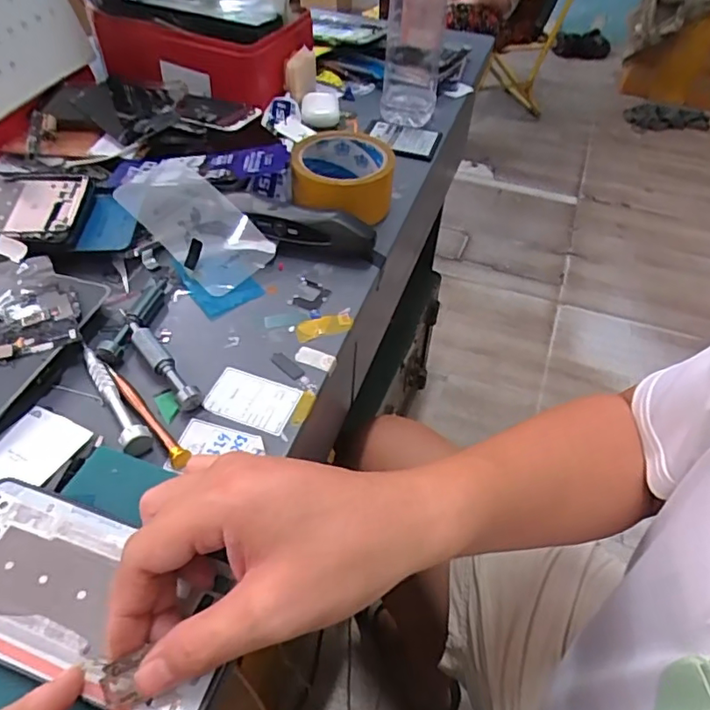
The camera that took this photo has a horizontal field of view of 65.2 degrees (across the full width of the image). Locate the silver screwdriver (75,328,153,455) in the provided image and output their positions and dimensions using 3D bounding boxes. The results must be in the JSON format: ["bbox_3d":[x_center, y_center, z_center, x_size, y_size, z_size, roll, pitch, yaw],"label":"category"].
[{"bbox_3d":[-0.161,0.023,0.370,0.018,0.014,0.110,-24,53,-22],"label":"silver screwdriver"}]

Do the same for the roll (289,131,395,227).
[{"bbox_3d":[-0.013,-0.167,0.528,0.090,0.055,0.091,1,47,-1],"label":"roll"}]

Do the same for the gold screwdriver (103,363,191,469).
[{"bbox_3d":[-0.139,0.037,0.365,0.010,0.008,0.099,-32,57,-28],"label":"gold screwdriver"}]

